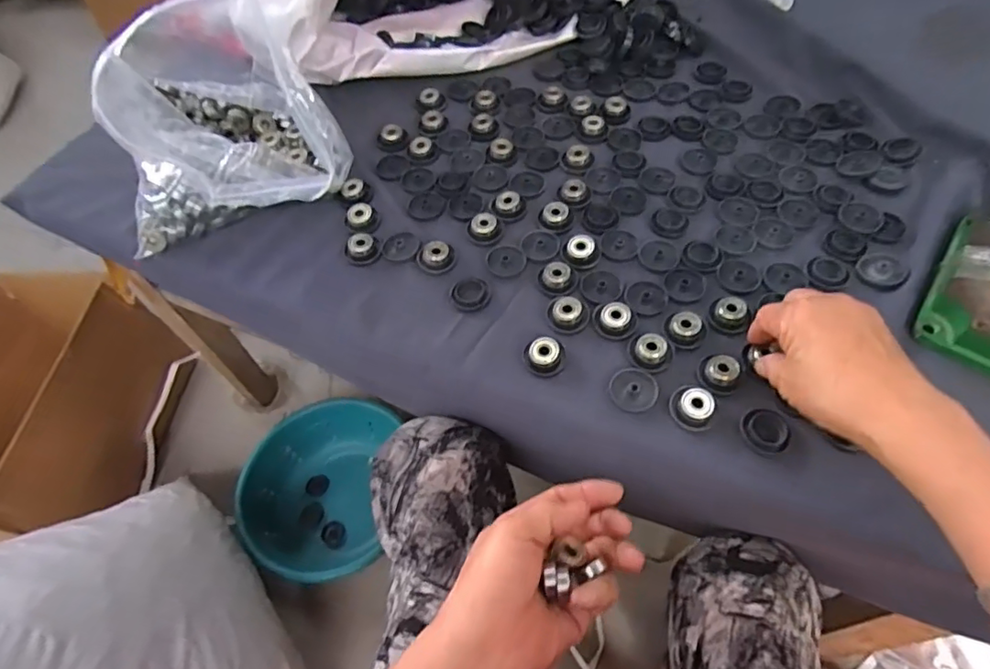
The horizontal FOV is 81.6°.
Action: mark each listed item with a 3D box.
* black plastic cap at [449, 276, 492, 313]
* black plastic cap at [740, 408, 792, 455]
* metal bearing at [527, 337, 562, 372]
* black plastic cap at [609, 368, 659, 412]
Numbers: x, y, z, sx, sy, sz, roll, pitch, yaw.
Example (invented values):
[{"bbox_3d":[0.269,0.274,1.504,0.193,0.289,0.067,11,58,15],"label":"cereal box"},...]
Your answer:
[{"bbox_3d":[-0.020,-0.033,0.472,0.032,0.004,0.033,-2,57,2],"label":"black plastic cap"},{"bbox_3d":[0.185,0.064,0.389,0.031,0.010,0.031,-2,57,2],"label":"black plastic cap"},{"bbox_3d":[0.037,0.015,0.433,0.023,0.015,0.020,27,62,19],"label":"metal bearing"},{"bbox_3d":[0.102,0.040,0.418,0.033,0.008,0.030,-2,57,2],"label":"black plastic cap"}]

